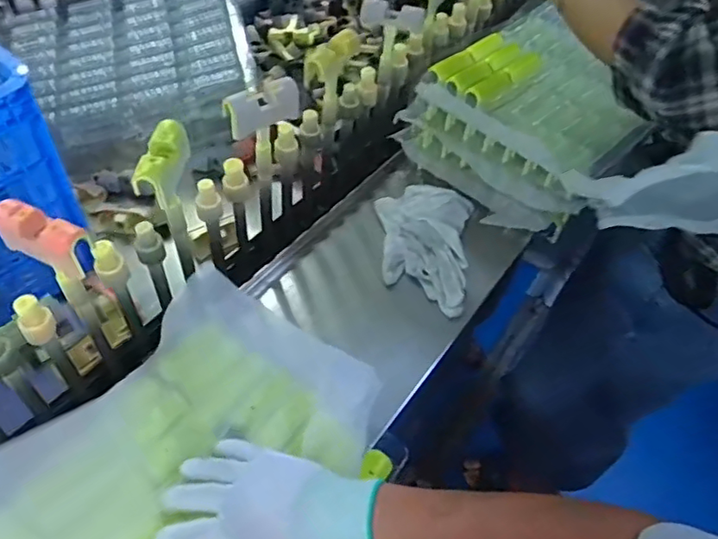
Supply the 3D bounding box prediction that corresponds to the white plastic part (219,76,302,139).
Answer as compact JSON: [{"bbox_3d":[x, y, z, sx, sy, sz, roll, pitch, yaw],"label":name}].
[{"bbox_3d":[-0.093,-0.158,0.557,0.075,0.031,0.037,-24,57,-23],"label":"white plastic part"}]

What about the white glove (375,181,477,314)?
[{"bbox_3d":[0.096,-0.034,0.772,0.131,0.035,0.213,-1,51,-7],"label":"white glove"}]

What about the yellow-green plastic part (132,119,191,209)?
[{"bbox_3d":[-0.174,-0.084,0.514,0.024,0.065,0.077,10,51,2],"label":"yellow-green plastic part"}]

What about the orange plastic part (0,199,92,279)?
[{"bbox_3d":[-0.241,-0.024,0.438,0.078,0.033,0.026,21,52,10],"label":"orange plastic part"}]

